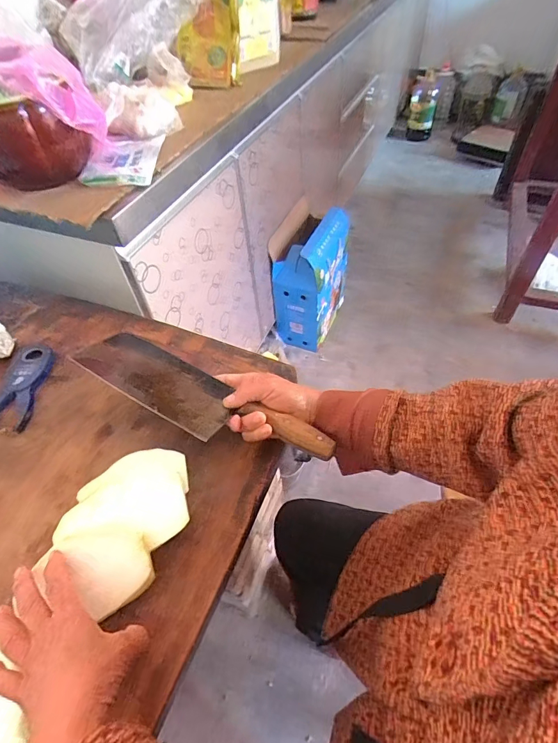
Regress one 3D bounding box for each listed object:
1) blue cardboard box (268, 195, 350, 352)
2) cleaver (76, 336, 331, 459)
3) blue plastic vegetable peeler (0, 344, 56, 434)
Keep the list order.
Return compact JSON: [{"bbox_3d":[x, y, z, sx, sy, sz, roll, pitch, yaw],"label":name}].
[{"bbox_3d":[0.108,-0.319,1.359,0.186,0.380,0.313,16,54,17],"label":"blue cardboard box"},{"bbox_3d":[-0.090,0.031,0.457,0.306,0.029,0.089,23,56,13],"label":"cleaver"},{"bbox_3d":[-0.352,0.019,0.537,0.064,0.014,0.142,1,51,5],"label":"blue plastic vegetable peeler"}]

